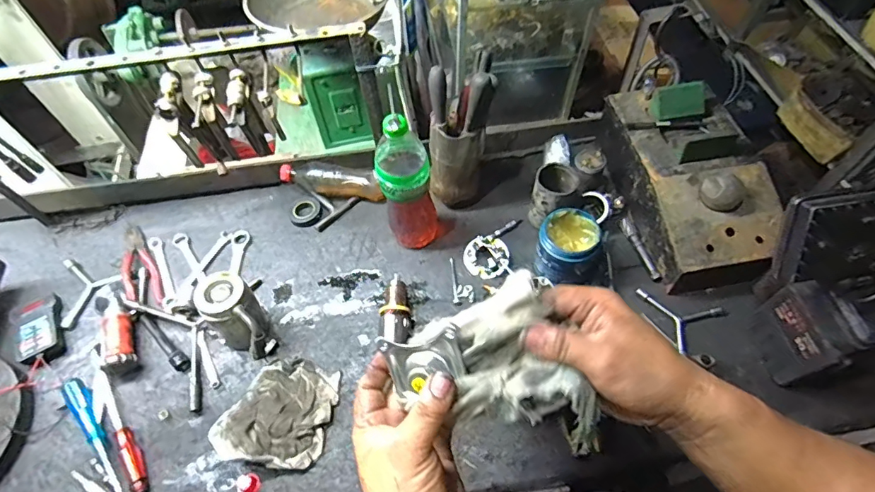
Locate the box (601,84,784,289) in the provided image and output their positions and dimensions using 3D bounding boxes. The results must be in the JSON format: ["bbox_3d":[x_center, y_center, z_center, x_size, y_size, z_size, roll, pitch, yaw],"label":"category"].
[{"bbox_3d":[0.421,-0.120,0.797,0.180,0.136,0.336,-10,58,-4],"label":"box"}]

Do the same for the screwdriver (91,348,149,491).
[{"bbox_3d":[-0.466,0.250,0.700,0.022,0.026,0.238,-32,62,-17],"label":"screwdriver"}]

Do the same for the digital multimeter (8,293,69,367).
[{"bbox_3d":[-0.645,0.133,0.777,0.070,0.024,0.128,-31,62,-17],"label":"digital multimeter"}]

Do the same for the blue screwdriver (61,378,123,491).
[{"bbox_3d":[-0.487,0.269,0.678,0.024,0.027,0.194,-33,62,-18],"label":"blue screwdriver"}]

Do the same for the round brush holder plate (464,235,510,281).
[{"bbox_3d":[0.083,0.018,0.810,0.074,0.012,0.071,-34,78,-7],"label":"round brush holder plate"}]

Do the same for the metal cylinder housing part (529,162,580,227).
[{"bbox_3d":[0.198,-0.080,0.820,0.073,0.102,0.088,20,61,14],"label":"metal cylinder housing part"}]

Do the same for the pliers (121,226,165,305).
[{"bbox_3d":[-0.523,0.031,0.836,0.051,0.019,0.197,-28,61,-15],"label":"pliers"}]

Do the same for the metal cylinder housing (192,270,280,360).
[{"bbox_3d":[-0.292,0.116,0.713,0.072,0.124,0.124,-31,62,-16],"label":"metal cylinder housing"}]

